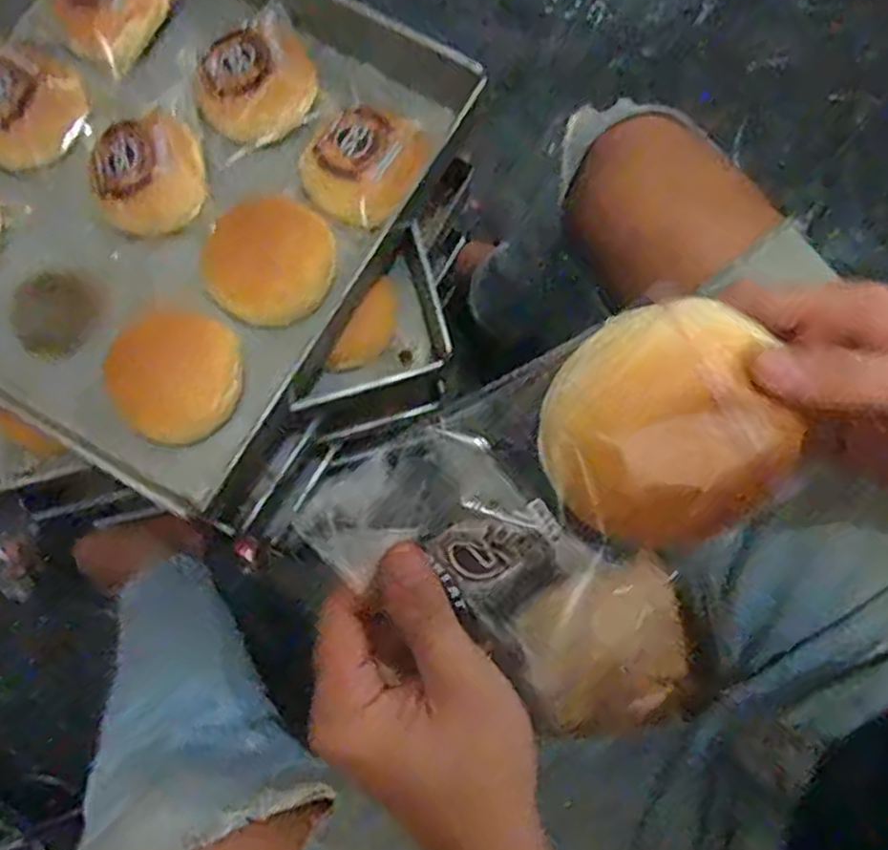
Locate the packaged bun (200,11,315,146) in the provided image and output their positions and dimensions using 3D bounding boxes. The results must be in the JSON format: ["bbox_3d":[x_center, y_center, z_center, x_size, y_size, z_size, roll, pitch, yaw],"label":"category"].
[{"bbox_3d":[-0.152,-0.277,0.598,0.096,0.047,0.095,0,77,-1],"label":"packaged bun"}]

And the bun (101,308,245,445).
[{"bbox_3d":[-0.204,-0.039,0.560,0.093,0.034,0.097,0,77,-1],"label":"bun"}]

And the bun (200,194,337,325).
[{"bbox_3d":[-0.134,-0.127,0.566,0.081,0.041,0.097,42,80,8],"label":"bun"}]

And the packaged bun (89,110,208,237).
[{"bbox_3d":[-0.232,-0.191,0.572,0.084,0.042,0.087,-15,78,-5],"label":"packaged bun"}]

